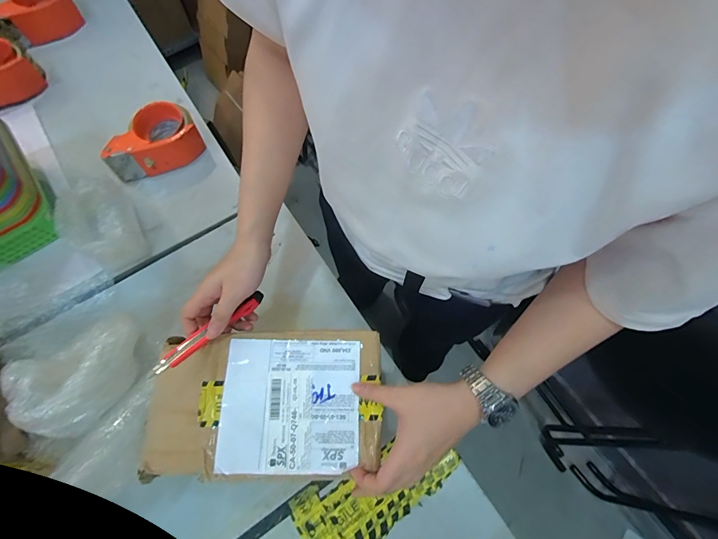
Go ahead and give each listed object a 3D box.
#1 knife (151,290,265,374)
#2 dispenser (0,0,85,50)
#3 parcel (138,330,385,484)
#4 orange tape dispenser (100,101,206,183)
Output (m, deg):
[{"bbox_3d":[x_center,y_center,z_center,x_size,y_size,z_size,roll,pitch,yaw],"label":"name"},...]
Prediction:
[{"bbox_3d":[-0.167,0.069,0.412,0.017,0.009,0.137,43,58,13],"label":"knife"},{"bbox_3d":[-0.611,-0.477,0.679,0.077,0.063,0.143,41,74,13],"label":"dispenser"},{"bbox_3d":[-0.107,0.147,0.403,0.254,0.033,0.146,0,70,-1],"label":"parcel"},{"bbox_3d":[-0.334,-0.202,0.587,0.093,0.063,0.145,38,73,12],"label":"orange tape dispenser"}]

